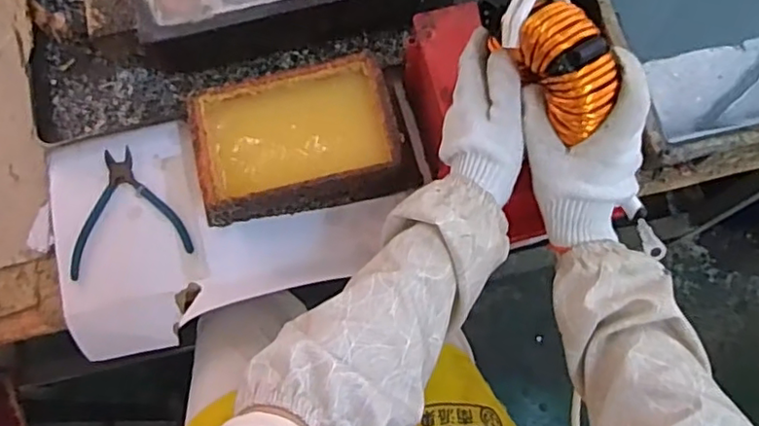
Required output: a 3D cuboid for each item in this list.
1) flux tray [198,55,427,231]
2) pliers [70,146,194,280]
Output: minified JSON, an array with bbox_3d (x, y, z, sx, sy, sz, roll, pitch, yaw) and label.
[{"bbox_3d":[-0.079,-0.078,0.651,0.219,0.065,0.140,-12,72,-1],"label":"flux tray"},{"bbox_3d":[-0.275,-0.006,0.668,0.125,0.007,0.131,-15,72,-2],"label":"pliers"}]

